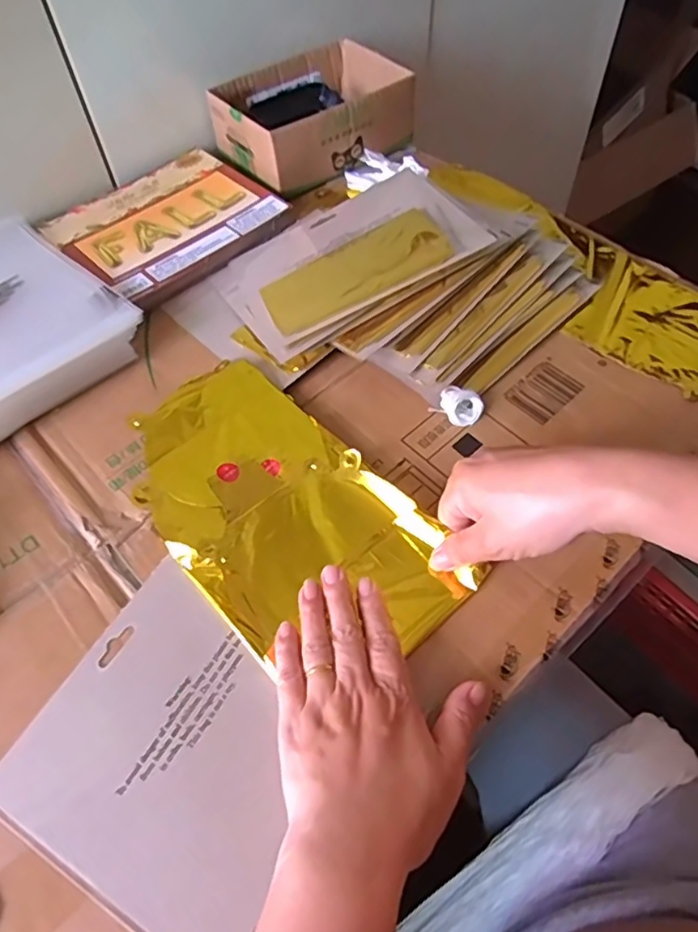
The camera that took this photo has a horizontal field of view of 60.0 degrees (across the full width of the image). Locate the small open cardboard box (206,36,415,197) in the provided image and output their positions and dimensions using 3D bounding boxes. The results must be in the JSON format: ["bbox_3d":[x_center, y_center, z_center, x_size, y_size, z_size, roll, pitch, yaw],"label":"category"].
[{"bbox_3d":[-0.036,-0.383,0.662,0.191,0.067,0.143,-36,61,-20],"label":"small open cardboard box"}]

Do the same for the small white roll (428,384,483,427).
[{"bbox_3d":[0.082,-0.045,0.450,0.032,0.017,0.028,23,60,18],"label":"small white roll"}]

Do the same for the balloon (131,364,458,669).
[{"bbox_3d":[-0.053,0.027,0.416,0.137,0.016,0.259,-38,65,-18],"label":"balloon"}]

